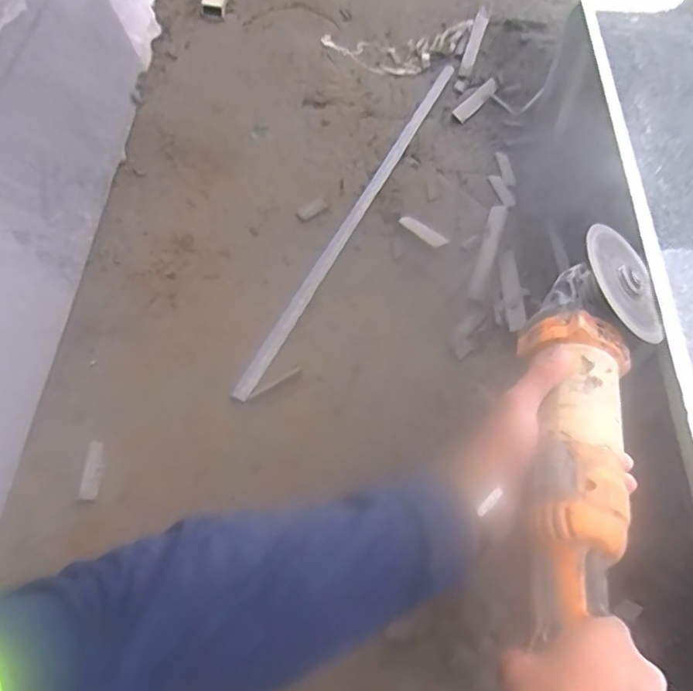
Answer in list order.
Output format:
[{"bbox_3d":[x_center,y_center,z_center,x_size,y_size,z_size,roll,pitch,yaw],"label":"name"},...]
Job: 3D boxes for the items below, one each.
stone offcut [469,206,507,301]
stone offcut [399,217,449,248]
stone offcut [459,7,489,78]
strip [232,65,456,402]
[{"bbox_3d":[0.191,-0.127,0.770,0.020,0.009,0.171,16,60,9],"label":"stone offcut"},{"bbox_3d":[0.108,-0.162,0.814,0.021,0.005,0.082,-47,61,-5],"label":"stone offcut"},{"bbox_3d":[0.244,-0.579,1.080,0.025,0.010,0.237,13,57,12],"label":"stone offcut"},{"bbox_3d":[0.026,-0.215,0.833,0.025,0.011,0.722,22,61,12],"label":"strip"}]

